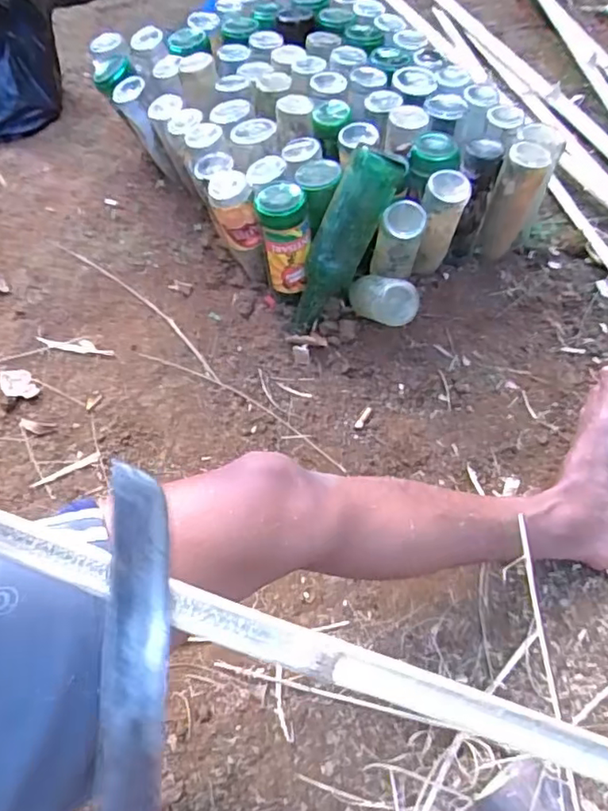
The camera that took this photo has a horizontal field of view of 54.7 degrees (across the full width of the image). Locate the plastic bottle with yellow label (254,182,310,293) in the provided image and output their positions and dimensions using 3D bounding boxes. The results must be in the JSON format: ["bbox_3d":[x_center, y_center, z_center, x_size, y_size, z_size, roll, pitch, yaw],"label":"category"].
[{"bbox_3d":[-0.027,-0.235,0.832,0.068,0.146,0.065,-5,60,-1],"label":"plastic bottle with yellow label"}]

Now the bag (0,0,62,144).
[{"bbox_3d":[-0.619,-0.711,1.204,0.239,0.222,0.189,-22,62,-11],"label":"bag"}]

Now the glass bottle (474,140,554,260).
[{"bbox_3d":[0.312,-0.298,0.878,0.062,0.167,0.068,29,65,17],"label":"glass bottle"}]

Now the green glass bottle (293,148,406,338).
[{"bbox_3d":[0.052,-0.220,0.824,0.073,0.267,0.075,44,35,24],"label":"green glass bottle"}]

